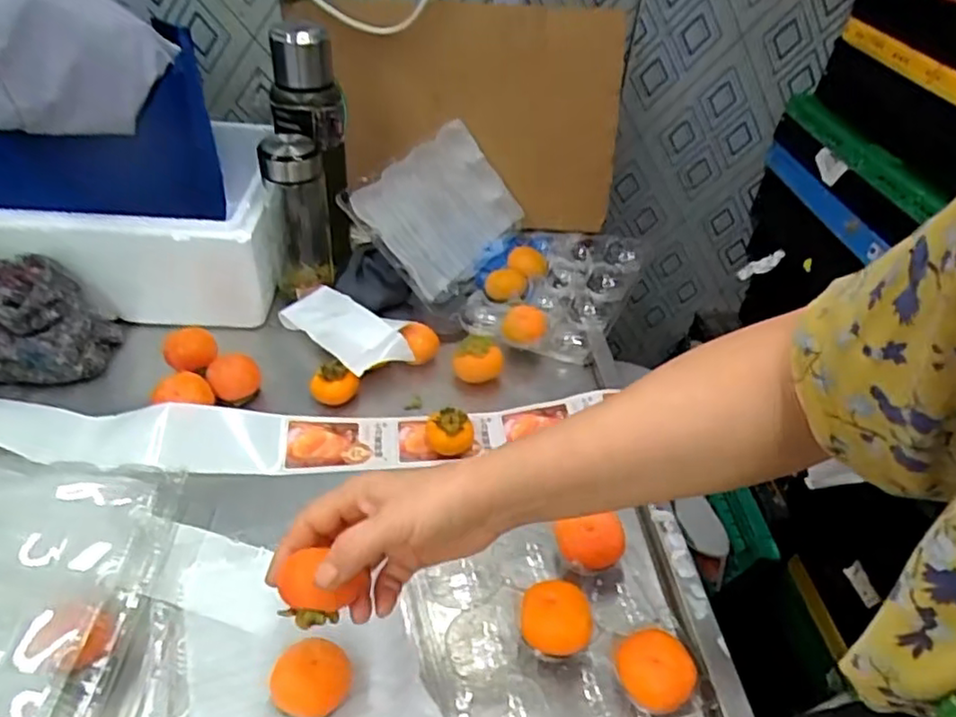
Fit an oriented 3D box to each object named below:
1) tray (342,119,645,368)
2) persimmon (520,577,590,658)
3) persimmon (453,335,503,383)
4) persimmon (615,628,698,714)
[{"bbox_3d":[0.032,-0.132,0.755,0.297,0.134,0.250,22,44,19],"label":"tray"},{"bbox_3d":[0.055,0.191,0.464,0.049,0.042,0.043,5,41,0],"label":"persimmon"},{"bbox_3d":[0.000,0.003,0.685,0.053,0.042,0.044,7,41,2],"label":"persimmon"},{"bbox_3d":[0.119,0.216,0.440,0.050,0.043,0.045,32,47,28],"label":"persimmon"}]

